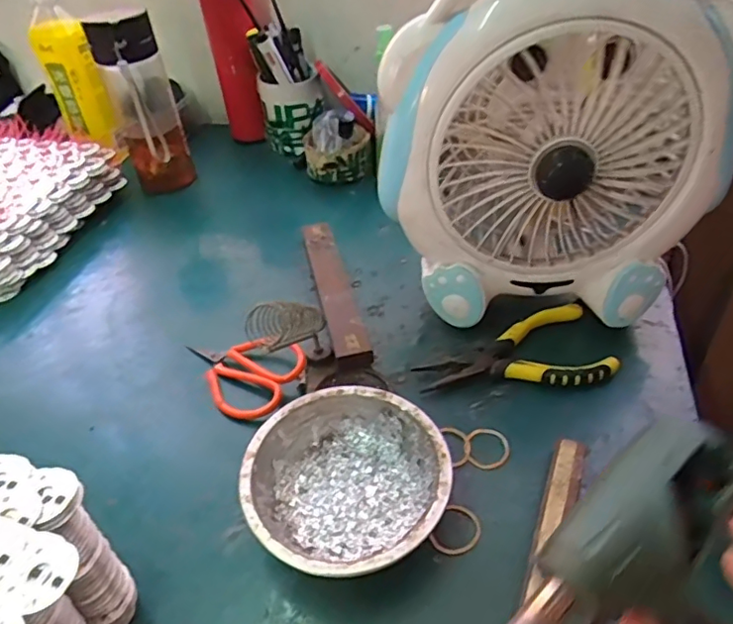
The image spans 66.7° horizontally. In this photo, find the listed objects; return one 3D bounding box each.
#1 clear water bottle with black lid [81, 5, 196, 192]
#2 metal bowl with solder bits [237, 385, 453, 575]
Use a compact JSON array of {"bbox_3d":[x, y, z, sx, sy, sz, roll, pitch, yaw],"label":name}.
[{"bbox_3d":[-0.255,-0.230,0.644,0.071,0.195,0.058,-14,42,-12],"label":"clear water bottle with black lid"},{"bbox_3d":[-0.012,0.112,0.361,0.124,0.047,0.123,-2,41,2],"label":"metal bowl with solder bits"}]

